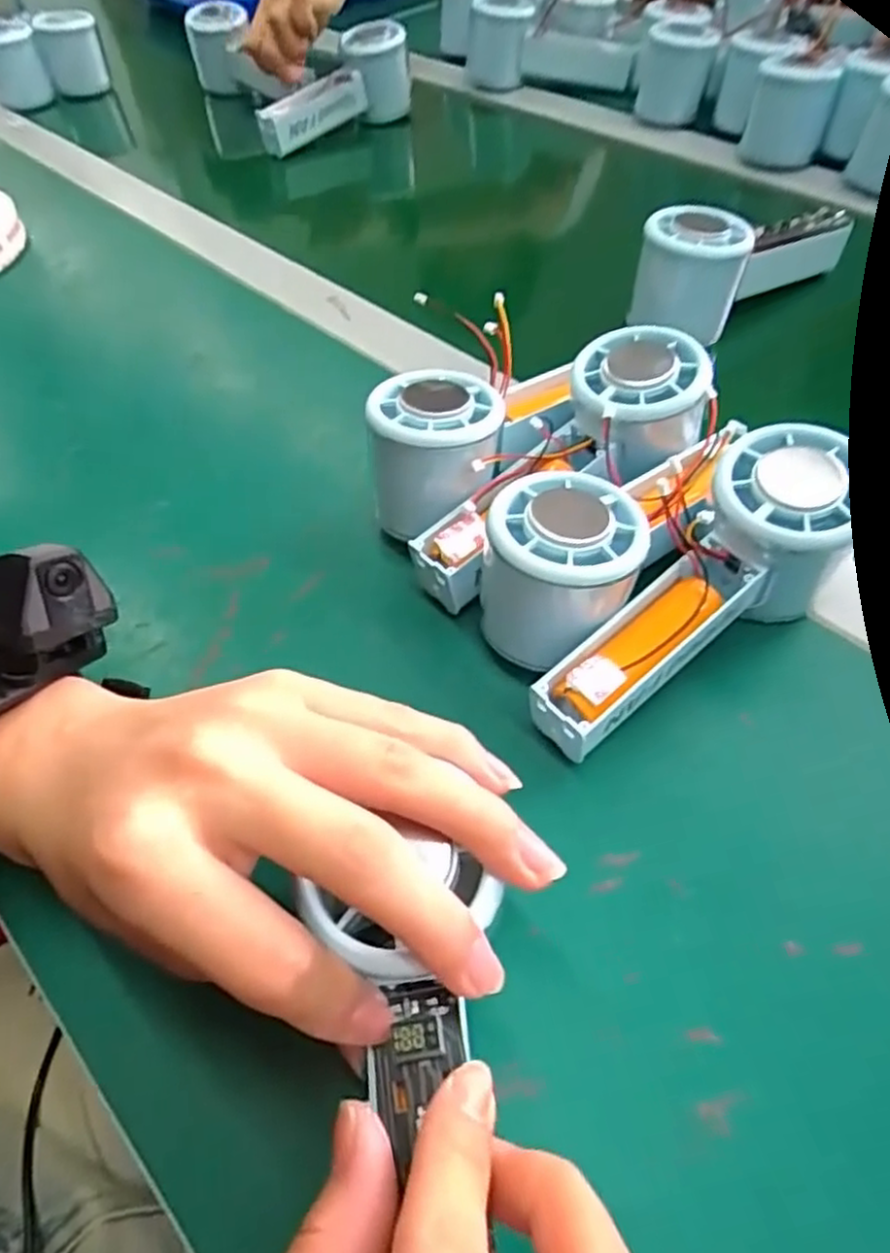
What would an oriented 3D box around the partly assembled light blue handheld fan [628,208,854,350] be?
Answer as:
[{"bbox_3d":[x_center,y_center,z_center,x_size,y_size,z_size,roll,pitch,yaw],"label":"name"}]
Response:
[{"bbox_3d":[0.169,-0.215,0.422,0.150,0.058,0.048,-36,58,-22],"label":"partly assembled light blue handheld fan"}]

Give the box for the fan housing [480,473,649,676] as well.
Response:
[{"bbox_3d":[0.042,-0.021,0.279,0.059,0.053,0.057,-2,52,3],"label":"fan housing"}]

